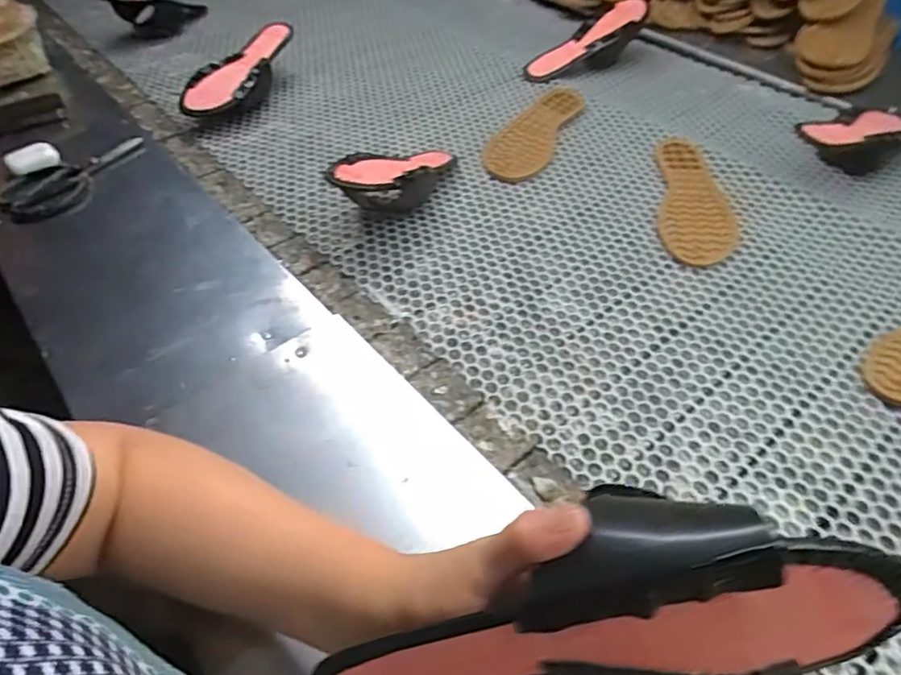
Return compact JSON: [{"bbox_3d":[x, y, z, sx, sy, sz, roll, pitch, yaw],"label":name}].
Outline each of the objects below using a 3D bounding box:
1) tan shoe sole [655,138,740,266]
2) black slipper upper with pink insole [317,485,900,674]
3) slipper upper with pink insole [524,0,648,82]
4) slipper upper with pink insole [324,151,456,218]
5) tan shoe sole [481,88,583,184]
[{"bbox_3d":[0.315,-0.184,0.739,0.089,0.007,0.266,9,49,9],"label":"tan shoe sole"},{"bbox_3d":[0.056,0.115,0.254,0.243,0.099,0.059,-19,26,13],"label":"black slipper upper with pink insole"},{"bbox_3d":[0.235,-0.507,0.989,0.228,0.056,0.082,-28,50,4],"label":"slipper upper with pink insole"},{"bbox_3d":[-0.062,-0.185,0.695,0.078,0.066,0.217,25,29,22],"label":"slipper upper with pink insole"},{"bbox_3d":[0.123,-0.310,0.844,0.090,0.020,0.262,18,51,16],"label":"tan shoe sole"}]

